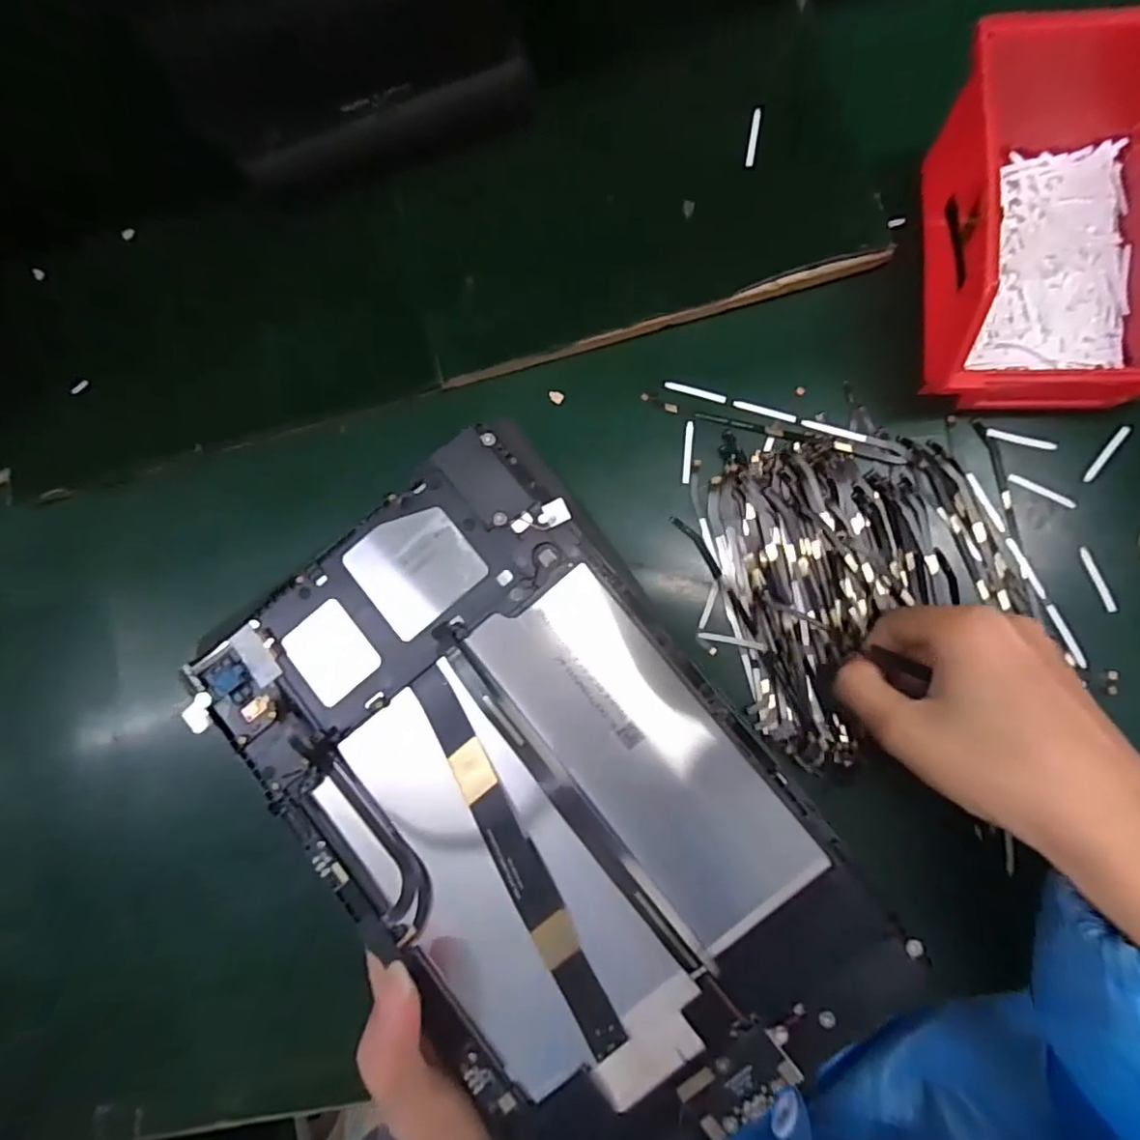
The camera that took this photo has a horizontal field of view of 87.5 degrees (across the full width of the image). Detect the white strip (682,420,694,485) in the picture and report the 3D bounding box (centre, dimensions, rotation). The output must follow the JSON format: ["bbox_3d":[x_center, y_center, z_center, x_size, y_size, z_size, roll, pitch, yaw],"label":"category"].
[{"bbox_3d":[0.061,-0.061,0.306,0.004,0.004,0.033,5,86,6],"label":"white strip"}]

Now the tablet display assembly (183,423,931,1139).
[{"bbox_3d":[-0.014,0.081,0.208,0.148,0.013,0.236,-37,83,2],"label":"tablet display assembly"}]

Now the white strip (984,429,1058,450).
[{"bbox_3d":[0.221,-0.064,0.289,0.032,0.004,0.005,15,87,7],"label":"white strip"}]

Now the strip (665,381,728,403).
[{"bbox_3d":[0.065,-0.093,0.309,0.032,0.004,0.004,18,87,7],"label":"strip"}]

